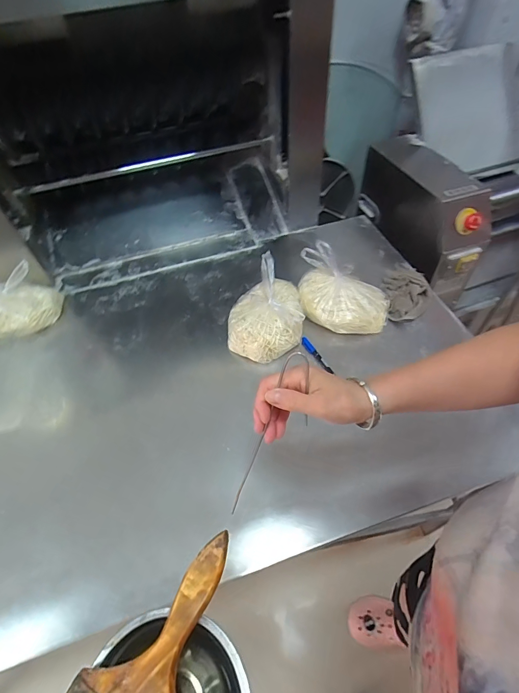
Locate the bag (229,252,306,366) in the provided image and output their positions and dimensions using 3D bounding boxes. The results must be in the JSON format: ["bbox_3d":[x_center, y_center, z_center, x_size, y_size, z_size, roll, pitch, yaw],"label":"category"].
[{"bbox_3d":[0.009,-0.071,0.754,0.166,0.134,0.179,-4,53,1],"label":"bag"}]

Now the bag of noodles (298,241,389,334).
[{"bbox_3d":[0.177,-0.107,0.762,0.201,0.152,0.133,17,56,17],"label":"bag of noodles"}]

